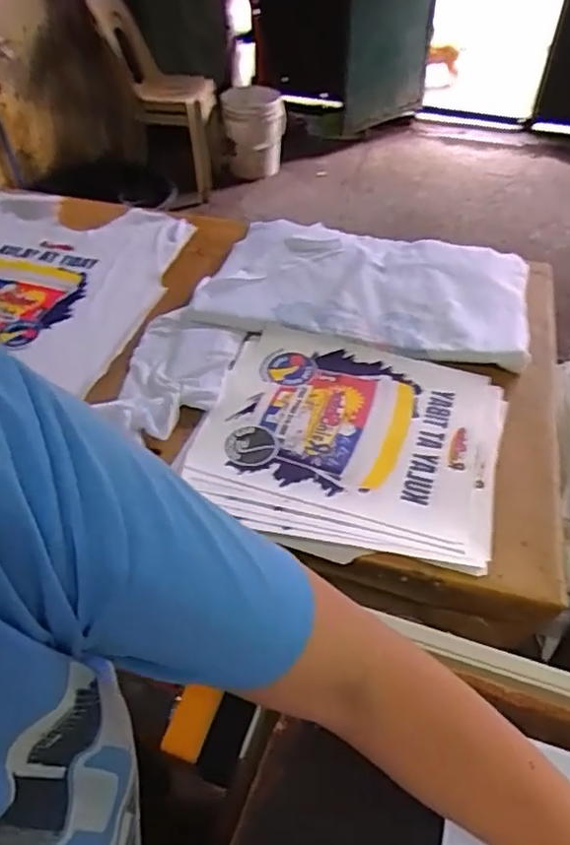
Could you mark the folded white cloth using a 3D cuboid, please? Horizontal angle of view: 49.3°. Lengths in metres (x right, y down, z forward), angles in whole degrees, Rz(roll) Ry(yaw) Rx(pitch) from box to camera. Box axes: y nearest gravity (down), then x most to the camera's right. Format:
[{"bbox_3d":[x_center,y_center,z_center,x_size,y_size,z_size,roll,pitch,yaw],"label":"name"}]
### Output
[{"bbox_3d":[0.153,-0.244,1.123,0.543,0.050,0.347,11,50,11],"label":"folded white cloth"}]

